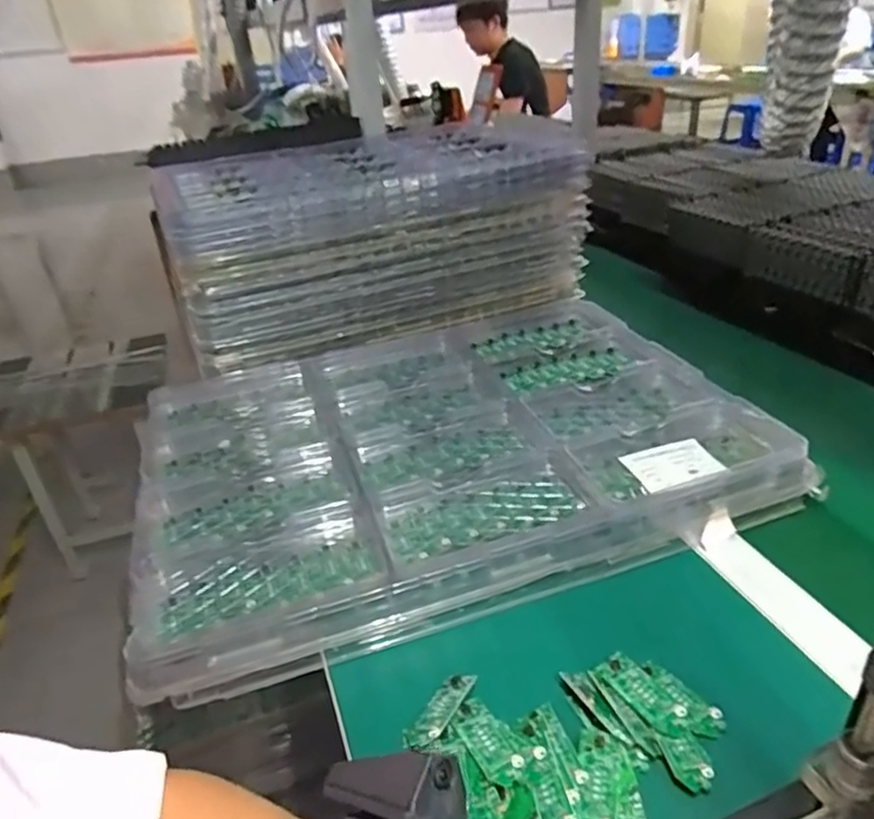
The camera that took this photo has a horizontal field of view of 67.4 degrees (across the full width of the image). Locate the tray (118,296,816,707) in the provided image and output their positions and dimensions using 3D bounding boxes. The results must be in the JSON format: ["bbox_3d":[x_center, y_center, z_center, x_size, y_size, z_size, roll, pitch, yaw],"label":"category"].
[{"bbox_3d":[-0.002,0.031,0.653,0.552,0.050,0.416,-13,31,-13],"label":"tray"}]

